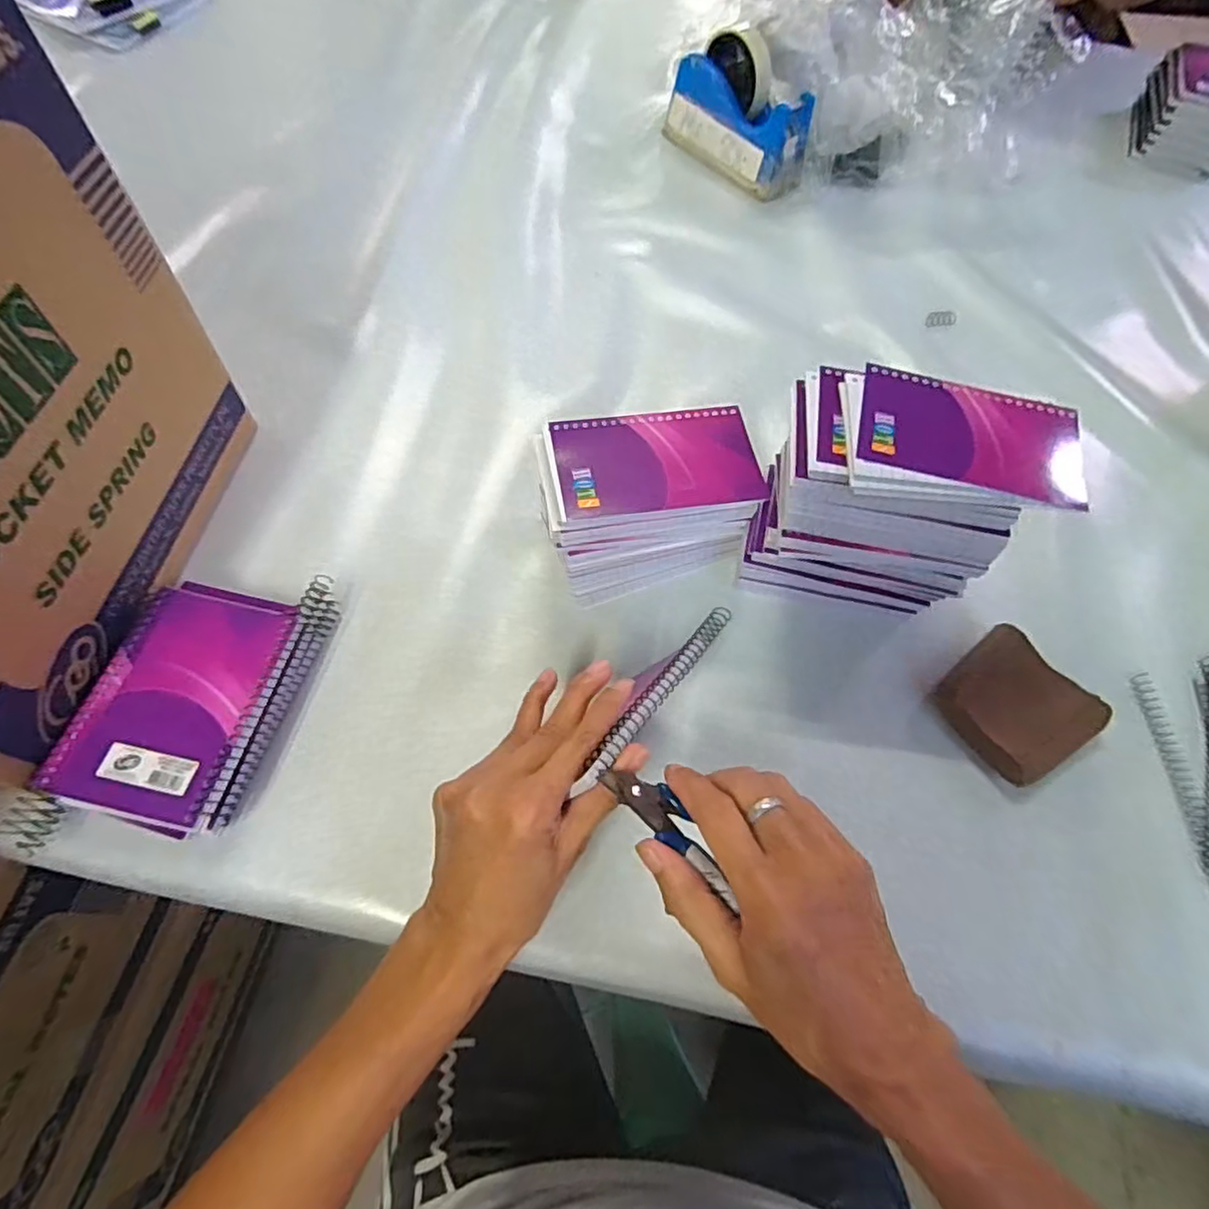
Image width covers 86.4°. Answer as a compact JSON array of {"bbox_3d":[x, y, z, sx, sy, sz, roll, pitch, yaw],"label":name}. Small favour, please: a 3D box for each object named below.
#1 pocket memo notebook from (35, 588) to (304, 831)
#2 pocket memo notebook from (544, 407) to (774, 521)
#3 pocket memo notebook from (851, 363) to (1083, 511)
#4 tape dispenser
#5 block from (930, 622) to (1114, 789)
[{"bbox_3d":[-0.248,0.054,0.375,0.097,0.011,0.133,13,63,2],"label":"pocket memo notebook"},{"bbox_3d":[0.033,-0.091,0.412,0.134,0.011,0.078,-9,64,-9],"label":"pocket memo notebook"},{"bbox_3d":[0.215,-0.100,0.377,0.127,0.004,0.078,14,63,2],"label":"pocket memo notebook"},{"bbox_3d":[0.146,-0.524,0.681,0.064,0.095,0.164,-36,71,-19],"label":"tape dispenser"},{"bbox_3d":[0.280,0.067,0.434,0.091,0.026,0.089,-32,69,-17],"label":"block"}]

